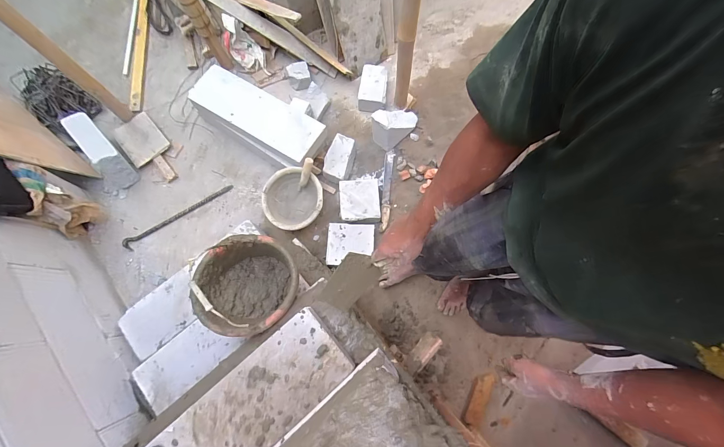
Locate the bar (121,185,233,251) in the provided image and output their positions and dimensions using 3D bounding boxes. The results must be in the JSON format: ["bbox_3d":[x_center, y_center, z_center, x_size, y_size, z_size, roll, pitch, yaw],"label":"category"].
[{"bbox_3d":[-0.863,-0.033,1.461,0.548,0.014,0.056,-30,76,-6],"label":"bar"}]

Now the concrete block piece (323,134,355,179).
[{"bbox_3d":[-0.106,-0.306,1.477,0.113,0.111,0.193,14,76,5],"label":"concrete block piece"}]

